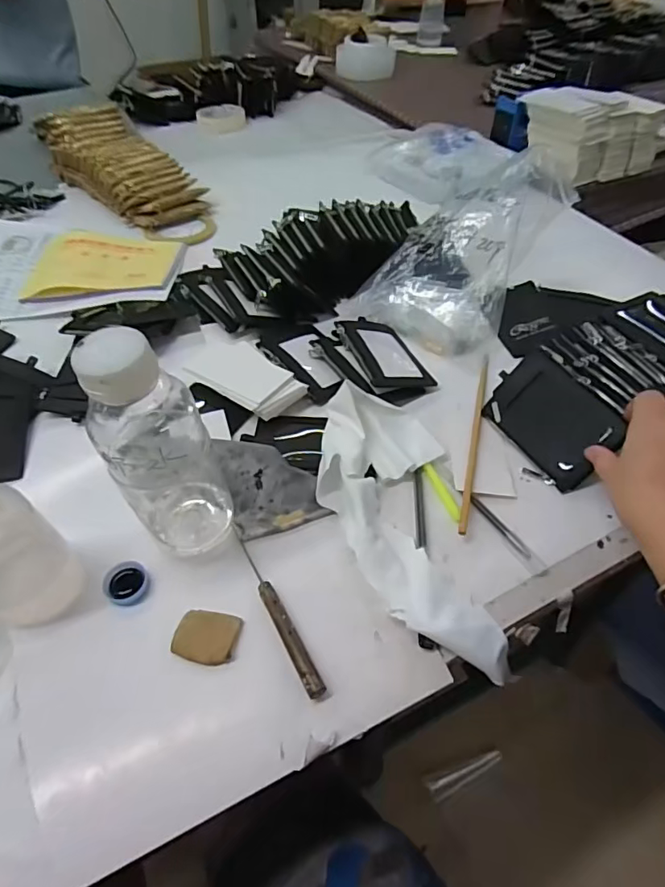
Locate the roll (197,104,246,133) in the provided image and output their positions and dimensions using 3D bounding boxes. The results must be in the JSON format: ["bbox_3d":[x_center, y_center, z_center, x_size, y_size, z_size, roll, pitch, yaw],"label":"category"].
[{"bbox_3d":[-0.233,-0.685,1.079,0.098,0.025,0.098,0,50,0],"label":"roll"}]

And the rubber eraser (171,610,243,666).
[{"bbox_3d":[-0.085,0.131,0.347,0.041,0.006,0.034,9,50,8],"label":"rubber eraser"}]

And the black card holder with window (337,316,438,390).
[{"bbox_3d":[0.050,-0.095,0.528,0.072,0.012,0.106,2,43,-29],"label":"black card holder with window"}]

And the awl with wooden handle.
[{"bbox_3d":[-0.039,0.117,0.358,0.011,0.013,0.125,-23,53,-18],"label":"awl with wooden handle"}]

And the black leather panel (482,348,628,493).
[{"bbox_3d":[0.190,-0.025,0.454,0.077,0.010,0.117,-46,51,14],"label":"black leather panel"}]

